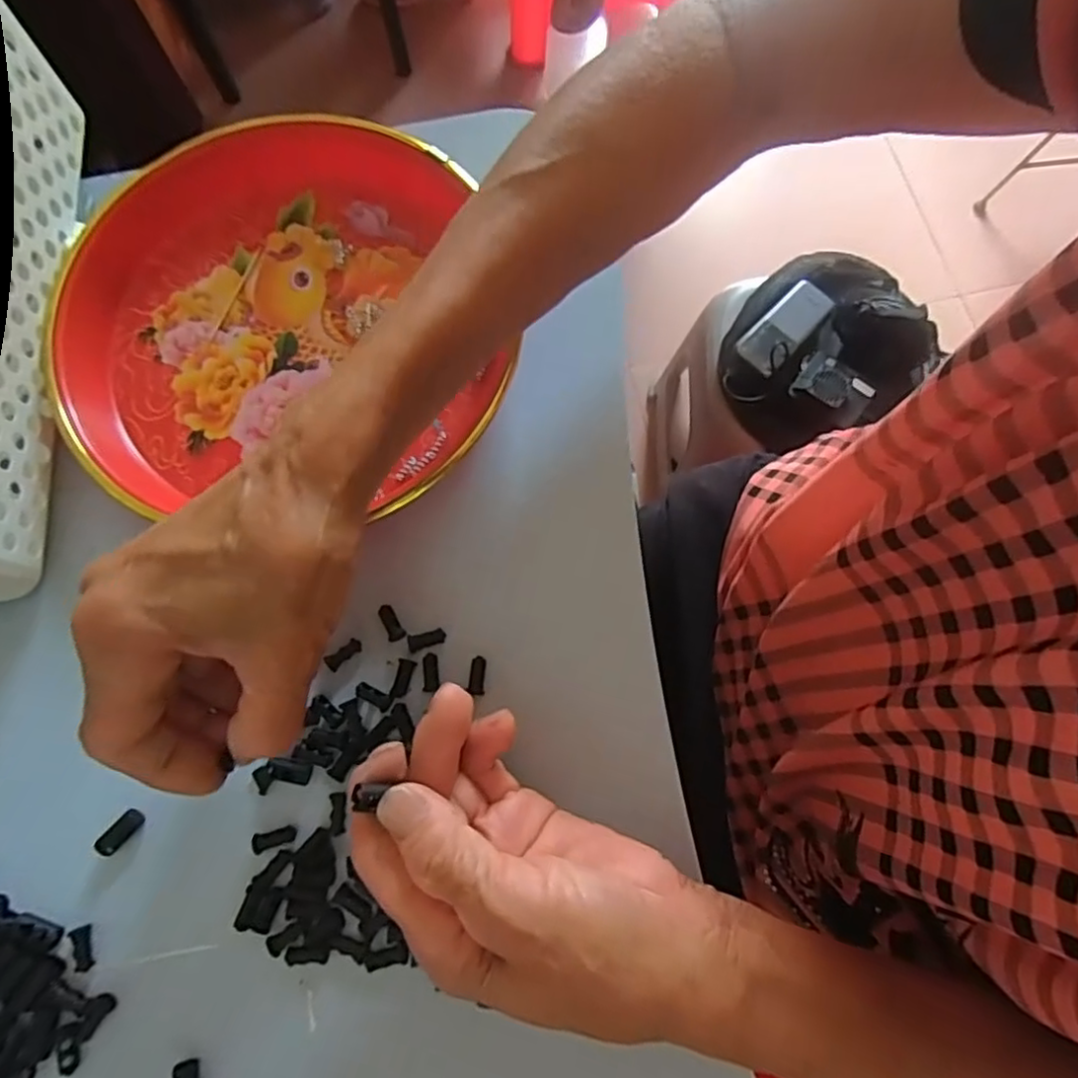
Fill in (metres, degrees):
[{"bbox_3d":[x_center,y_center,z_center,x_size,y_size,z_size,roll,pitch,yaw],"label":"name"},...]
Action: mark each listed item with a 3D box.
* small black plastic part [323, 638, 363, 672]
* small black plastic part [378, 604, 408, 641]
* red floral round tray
[{"bbox_3d":[-0.087,0.051,0.285,0.017,0.004,0.007,-36,78,-8],"label":"small black plastic part"},{"bbox_3d":[-0.067,0.038,0.288,0.008,0.004,0.017,-32,77,-7],"label":"small black plastic part"},{"bbox_3d":[-0.127,-0.111,0.314,0.214,0.027,0.199,0,76,1],"label":"red floral round tray"}]

